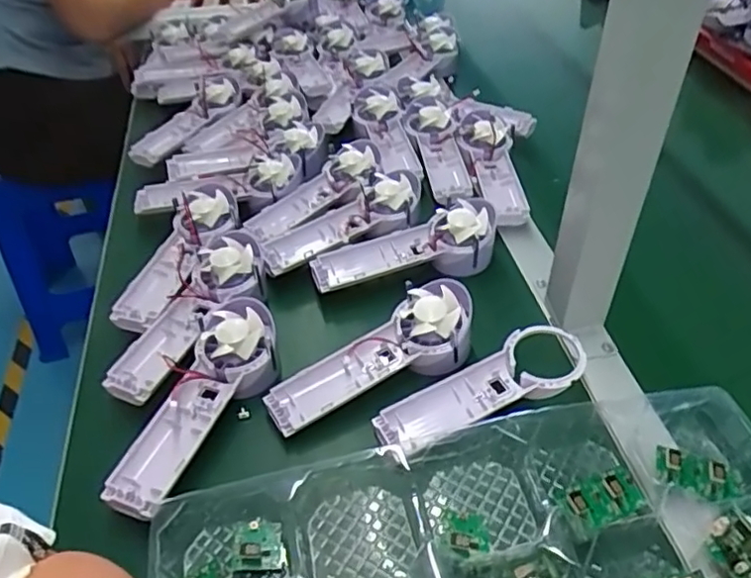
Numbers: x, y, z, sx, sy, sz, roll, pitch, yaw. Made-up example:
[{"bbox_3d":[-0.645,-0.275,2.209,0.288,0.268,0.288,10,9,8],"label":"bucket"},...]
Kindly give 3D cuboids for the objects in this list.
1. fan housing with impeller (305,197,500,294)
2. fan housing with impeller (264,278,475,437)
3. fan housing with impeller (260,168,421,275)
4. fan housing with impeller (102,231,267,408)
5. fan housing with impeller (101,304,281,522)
[{"bbox_3d":[0.026,-0.041,0.579,0.174,0.042,0.061,-10,44,-9],"label":"fan housing with impeller"},{"bbox_3d":[0.001,0.056,0.495,0.176,0.044,0.056,-28,48,-7],"label":"fan housing with impeller"},{"bbox_3d":[-0.030,-0.067,0.603,0.172,0.032,0.060,-26,49,-24],"label":"fan housing with impeller"},{"bbox_3d":[-0.151,0.018,0.519,0.066,0.034,0.175,17,47,18],"label":"fan housing with impeller"},{"bbox_3d":[-0.125,0.082,0.456,0.059,0.035,0.176,11,45,13],"label":"fan housing with impeller"}]

